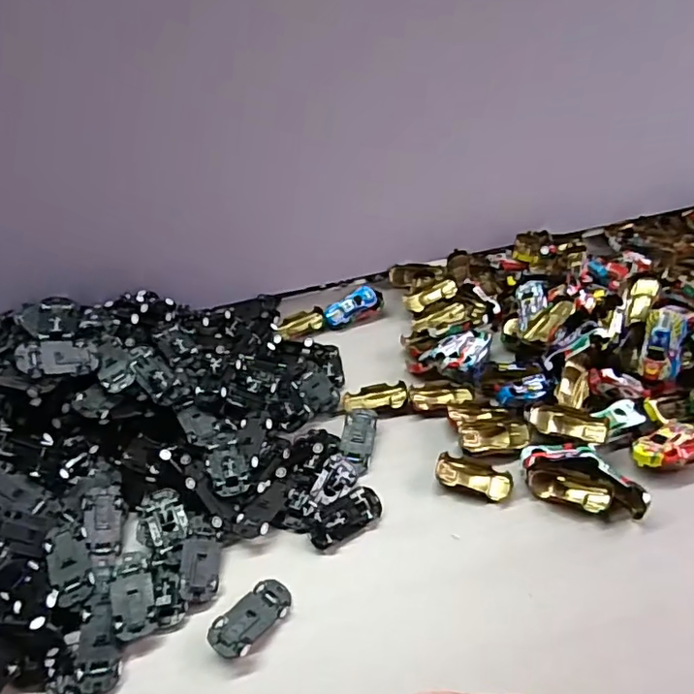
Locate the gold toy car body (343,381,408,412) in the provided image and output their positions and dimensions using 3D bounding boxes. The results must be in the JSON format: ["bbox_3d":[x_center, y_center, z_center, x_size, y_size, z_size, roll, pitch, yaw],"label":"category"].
[{"bbox_3d":[0.028,0.051,0.562,0.062,0.016,0.031,-7,46,-1],"label":"gold toy car body"}]

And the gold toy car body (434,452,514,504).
[{"bbox_3d":[0.108,0.113,0.490,0.065,0.019,0.028,14,50,18],"label":"gold toy car body"}]

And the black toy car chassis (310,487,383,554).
[{"bbox_3d":[-0.002,0.142,0.474,0.065,0.022,0.028,-31,51,-22],"label":"black toy car chassis"}]

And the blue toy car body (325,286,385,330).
[{"bbox_3d":[0.008,-0.044,0.656,0.068,0.023,0.029,-26,49,-18],"label":"blue toy car body"}]

